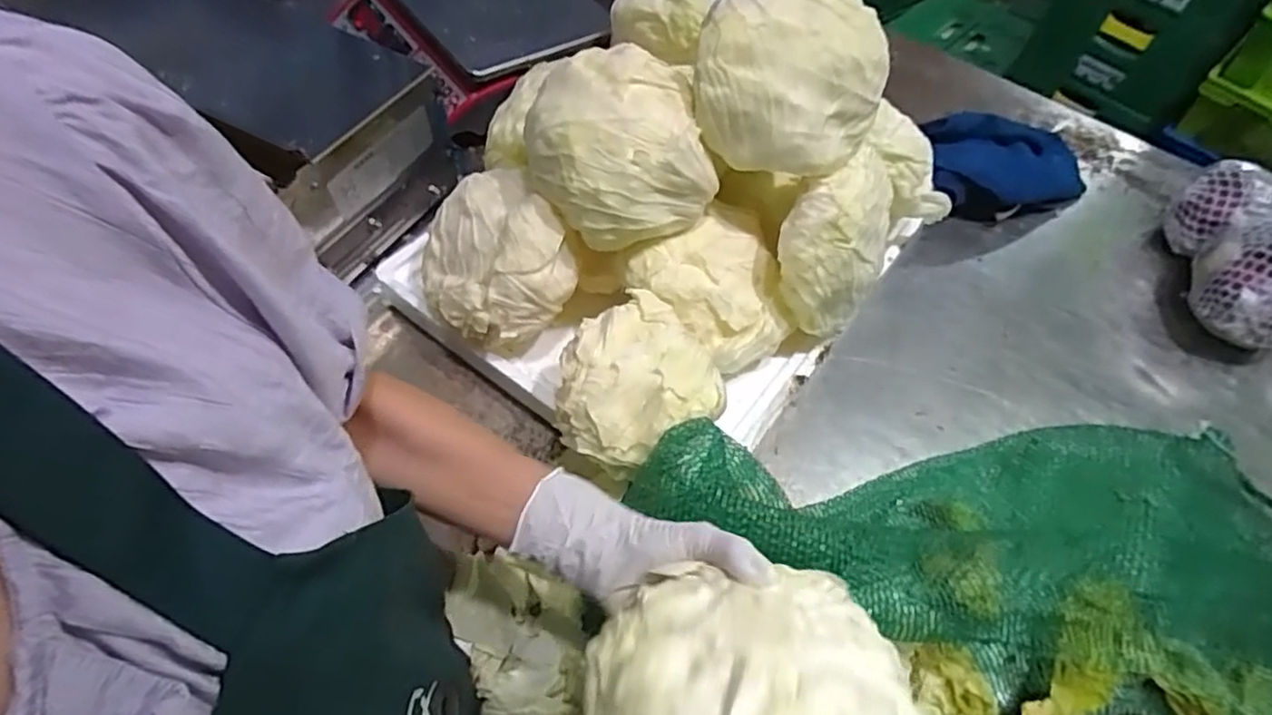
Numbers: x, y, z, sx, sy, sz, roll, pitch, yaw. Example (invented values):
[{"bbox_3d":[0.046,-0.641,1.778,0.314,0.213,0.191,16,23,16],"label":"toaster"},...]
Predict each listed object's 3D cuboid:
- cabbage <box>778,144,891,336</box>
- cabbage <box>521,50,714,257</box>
[{"bbox_3d":[0.189,-0.107,0.628,0.094,0.134,0.120,27,58,13],"label":"cabbage"},{"bbox_3d":[-0.018,-0.177,0.573,0.135,0.103,0.130,-22,60,-19],"label":"cabbage"}]

